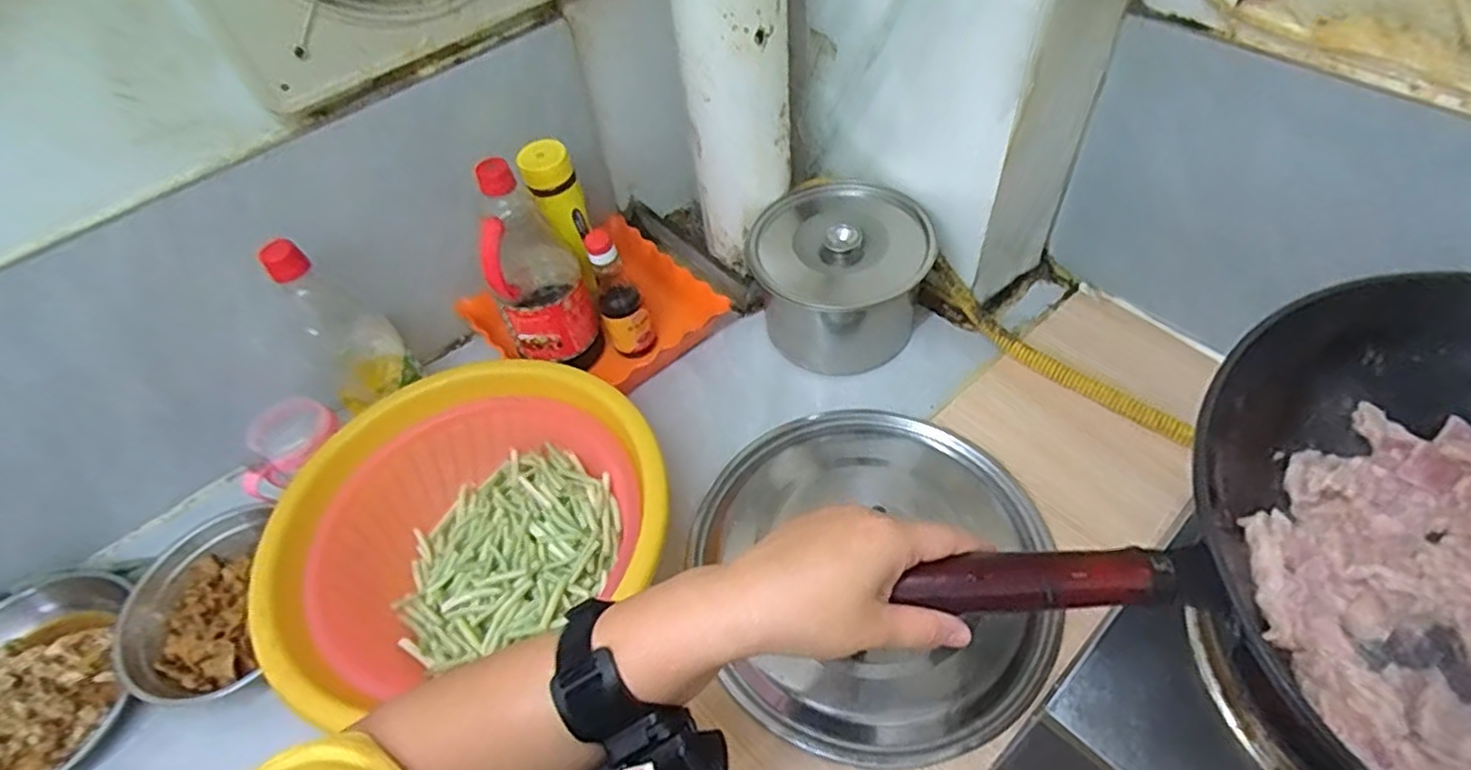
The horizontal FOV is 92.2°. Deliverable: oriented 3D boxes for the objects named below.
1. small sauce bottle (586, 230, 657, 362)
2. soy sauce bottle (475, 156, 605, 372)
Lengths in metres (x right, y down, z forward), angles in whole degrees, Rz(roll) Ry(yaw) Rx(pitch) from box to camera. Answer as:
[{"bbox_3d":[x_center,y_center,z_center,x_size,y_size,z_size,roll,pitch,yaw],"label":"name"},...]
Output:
[{"bbox_3d":[-0.128,-0.097,0.786,0.051,0.152,0.047,-19,54,-9],"label":"small sauce bottle"},{"bbox_3d":[-0.211,-0.117,0.748,0.092,0.232,0.080,-23,54,-12],"label":"soy sauce bottle"}]

